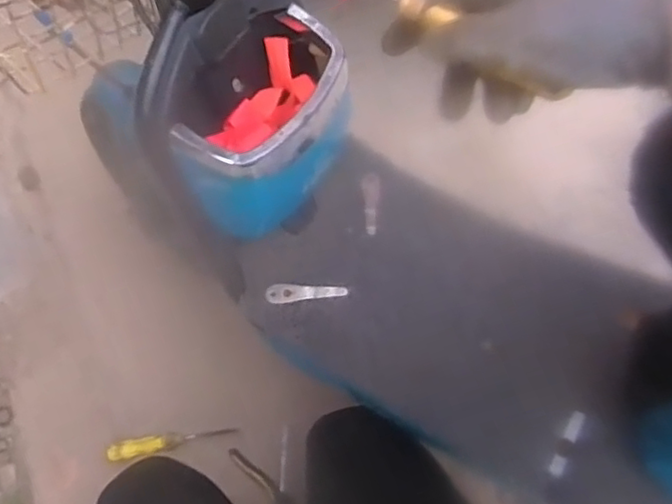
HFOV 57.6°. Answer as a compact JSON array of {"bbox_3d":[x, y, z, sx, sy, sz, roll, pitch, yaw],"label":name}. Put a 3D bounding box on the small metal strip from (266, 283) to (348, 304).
[{"bbox_3d":[-0.036,0.046,0.739,0.094,0.008,0.025,-7,63,-4],"label":"small metal strip"}]

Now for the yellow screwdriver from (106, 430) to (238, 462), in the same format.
[{"bbox_3d":[-0.254,0.294,0.954,0.191,0.024,0.029,-6,62,-17],"label":"yellow screwdriver"}]

